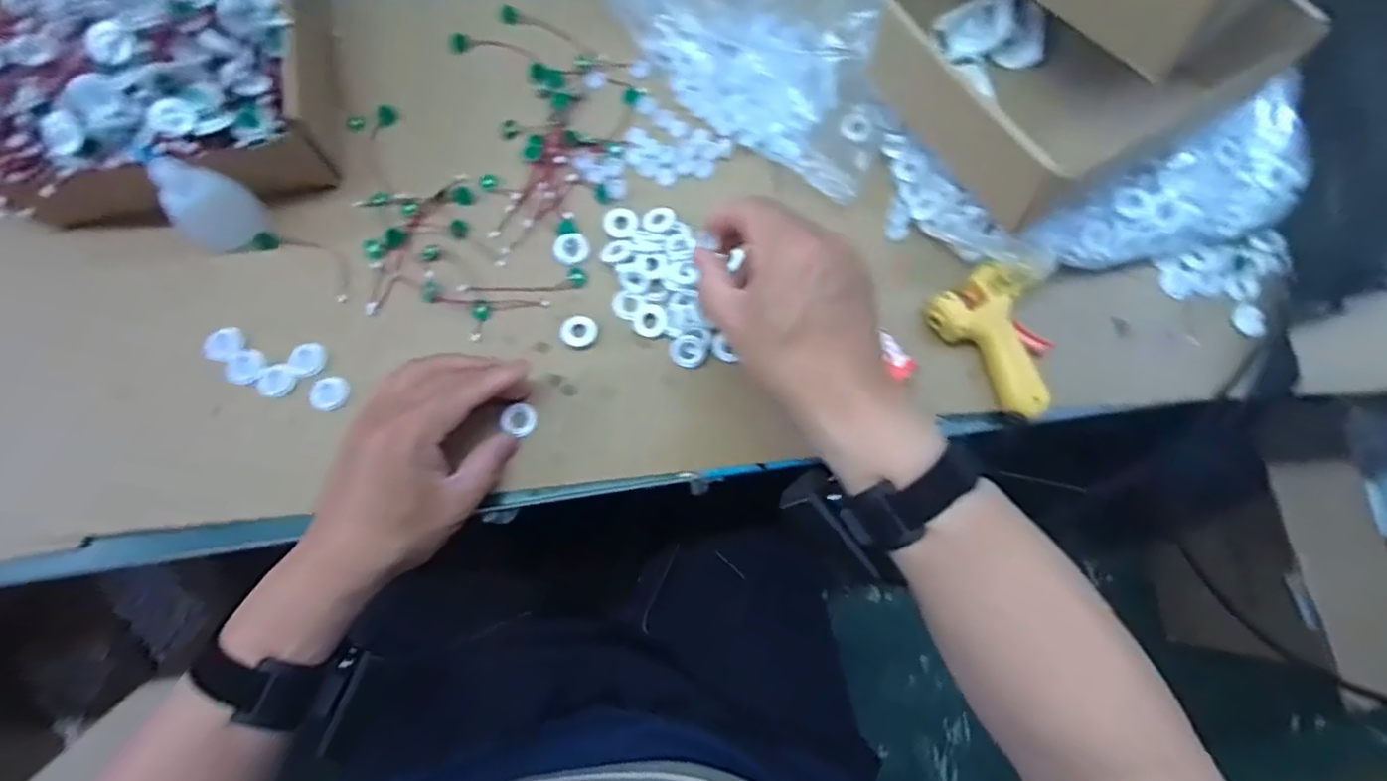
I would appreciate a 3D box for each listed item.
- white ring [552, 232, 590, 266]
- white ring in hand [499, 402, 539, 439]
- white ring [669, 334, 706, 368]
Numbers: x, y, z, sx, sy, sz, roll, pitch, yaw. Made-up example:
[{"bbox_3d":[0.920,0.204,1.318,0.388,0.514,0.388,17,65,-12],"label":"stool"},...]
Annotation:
[{"bbox_3d":[-0.090,-0.105,0.472,0.026,0.005,0.027,0,77,-1],"label":"white ring"},{"bbox_3d":[-0.120,0.019,0.443,0.023,0.008,0.022,21,77,4],"label":"white ring in hand"},{"bbox_3d":[-0.004,-0.028,0.456,0.025,0.008,0.022,5,77,0],"label":"white ring"}]

